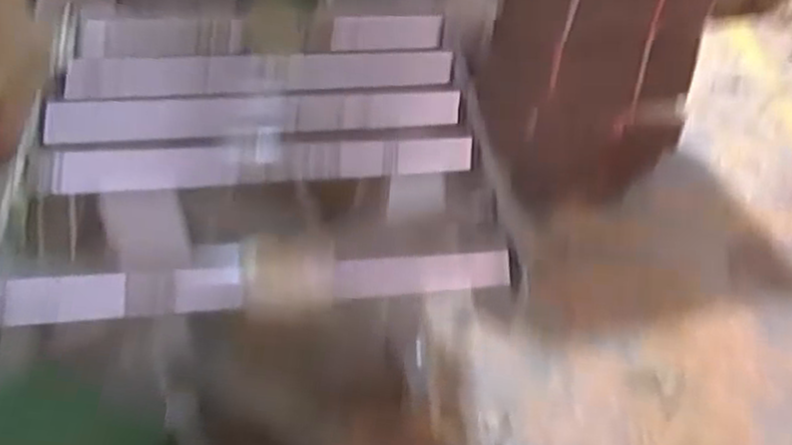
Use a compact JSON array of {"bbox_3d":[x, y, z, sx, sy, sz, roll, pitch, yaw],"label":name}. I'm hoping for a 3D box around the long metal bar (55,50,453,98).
[{"bbox_3d":[-0.104,-0.120,0.600,0.301,0.021,0.034,-4,46,-11],"label":"long metal bar"}]

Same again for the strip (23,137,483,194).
[{"bbox_3d":[-0.094,-0.042,0.521,0.297,0.027,0.011,-3,2,-7],"label":"strip"}]

